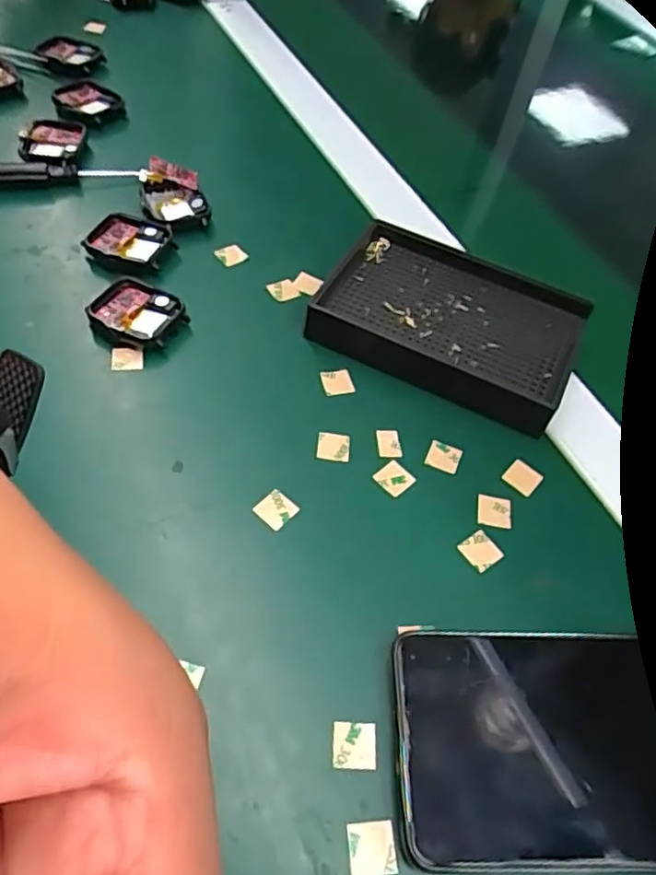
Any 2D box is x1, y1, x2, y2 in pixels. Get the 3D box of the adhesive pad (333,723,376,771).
[{"bbox_3d":[0.010,0.111,0.228,0.015,0.004,0.016,5,53,-5],"label":"adhesive pad"}]

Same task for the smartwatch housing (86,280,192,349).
[{"bbox_3d":[-0.100,-0.064,0.335,0.043,0.015,0.040,24,54,9],"label":"smartwatch housing"}]

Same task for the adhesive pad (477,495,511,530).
[{"bbox_3d":[0.077,0.034,0.292,0.016,0.004,0.015,10,53,-1],"label":"adhesive pad"}]

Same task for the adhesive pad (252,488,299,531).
[{"bbox_3d":[-0.023,0.032,0.282,0.015,0.004,0.015,37,57,18],"label":"adhesive pad"}]

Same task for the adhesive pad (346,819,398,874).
[{"bbox_3d":[0.015,0.137,0.210,0.016,0.004,0.016,-1,54,-10],"label":"adhesive pad"}]

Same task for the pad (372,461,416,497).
[{"bbox_3d":[0.031,0.019,0.298,0.015,0.004,0.015,-36,66,-29],"label":"pad"}]

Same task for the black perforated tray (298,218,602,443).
[{"bbox_3d":[0.068,-0.065,0.346,0.133,0.020,0.094,27,54,11],"label":"black perforated tray"}]

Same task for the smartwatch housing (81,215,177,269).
[{"bbox_3d":[-0.115,-0.114,0.370,0.044,0.013,0.037,20,53,6],"label":"smartwatch housing"}]

